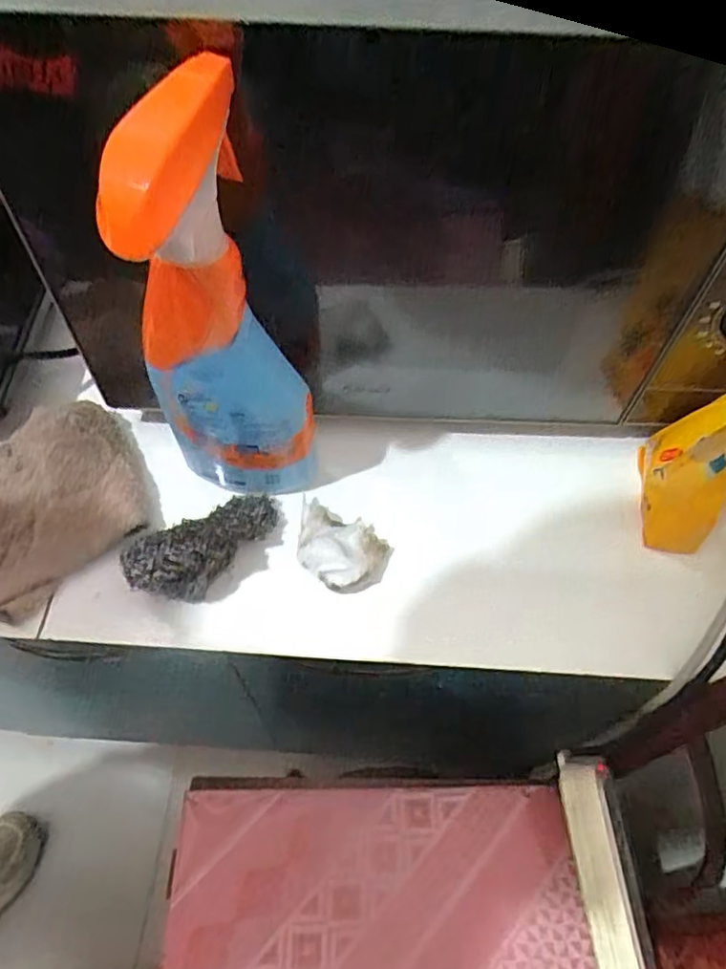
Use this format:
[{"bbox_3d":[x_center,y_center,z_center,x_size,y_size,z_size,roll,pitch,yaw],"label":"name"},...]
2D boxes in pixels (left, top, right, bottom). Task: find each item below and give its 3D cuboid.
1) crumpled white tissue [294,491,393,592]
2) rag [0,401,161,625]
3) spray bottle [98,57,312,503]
[{"bbox_3d":[-0.016,0.044,0.427,0.068,0.035,0.052,17,58,8],"label":"crumpled white tissue"},{"bbox_3d":[-0.224,0.009,0.436,0.143,0.040,0.136,-29,63,-19],"label":"rag"},{"bbox_3d":[-0.076,-0.069,0.352,0.083,0.263,0.058,-31,64,-20],"label":"spray bottle"}]

